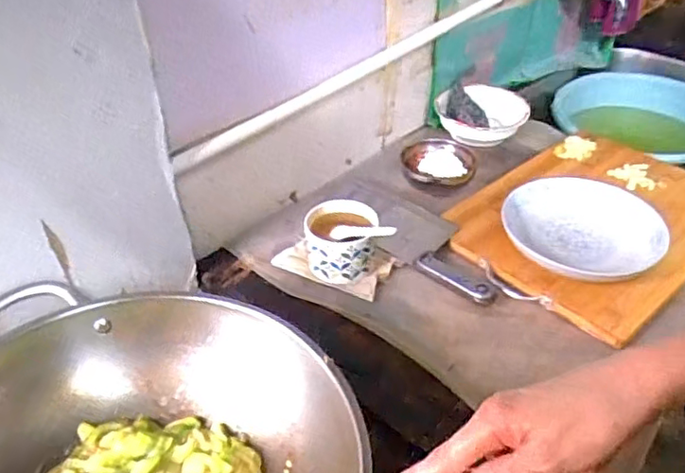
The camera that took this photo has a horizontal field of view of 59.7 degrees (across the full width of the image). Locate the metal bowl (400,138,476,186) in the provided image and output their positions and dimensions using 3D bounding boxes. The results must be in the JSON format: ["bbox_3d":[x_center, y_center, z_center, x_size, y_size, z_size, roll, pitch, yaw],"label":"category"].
[{"bbox_3d":[0.144,-0.112,0.897,0.107,0.036,0.107,0,38,0],"label":"metal bowl"}]

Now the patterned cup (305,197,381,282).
[{"bbox_3d":[0.003,0.004,0.741,0.101,0.066,0.089,3,38,4],"label":"patterned cup"}]

